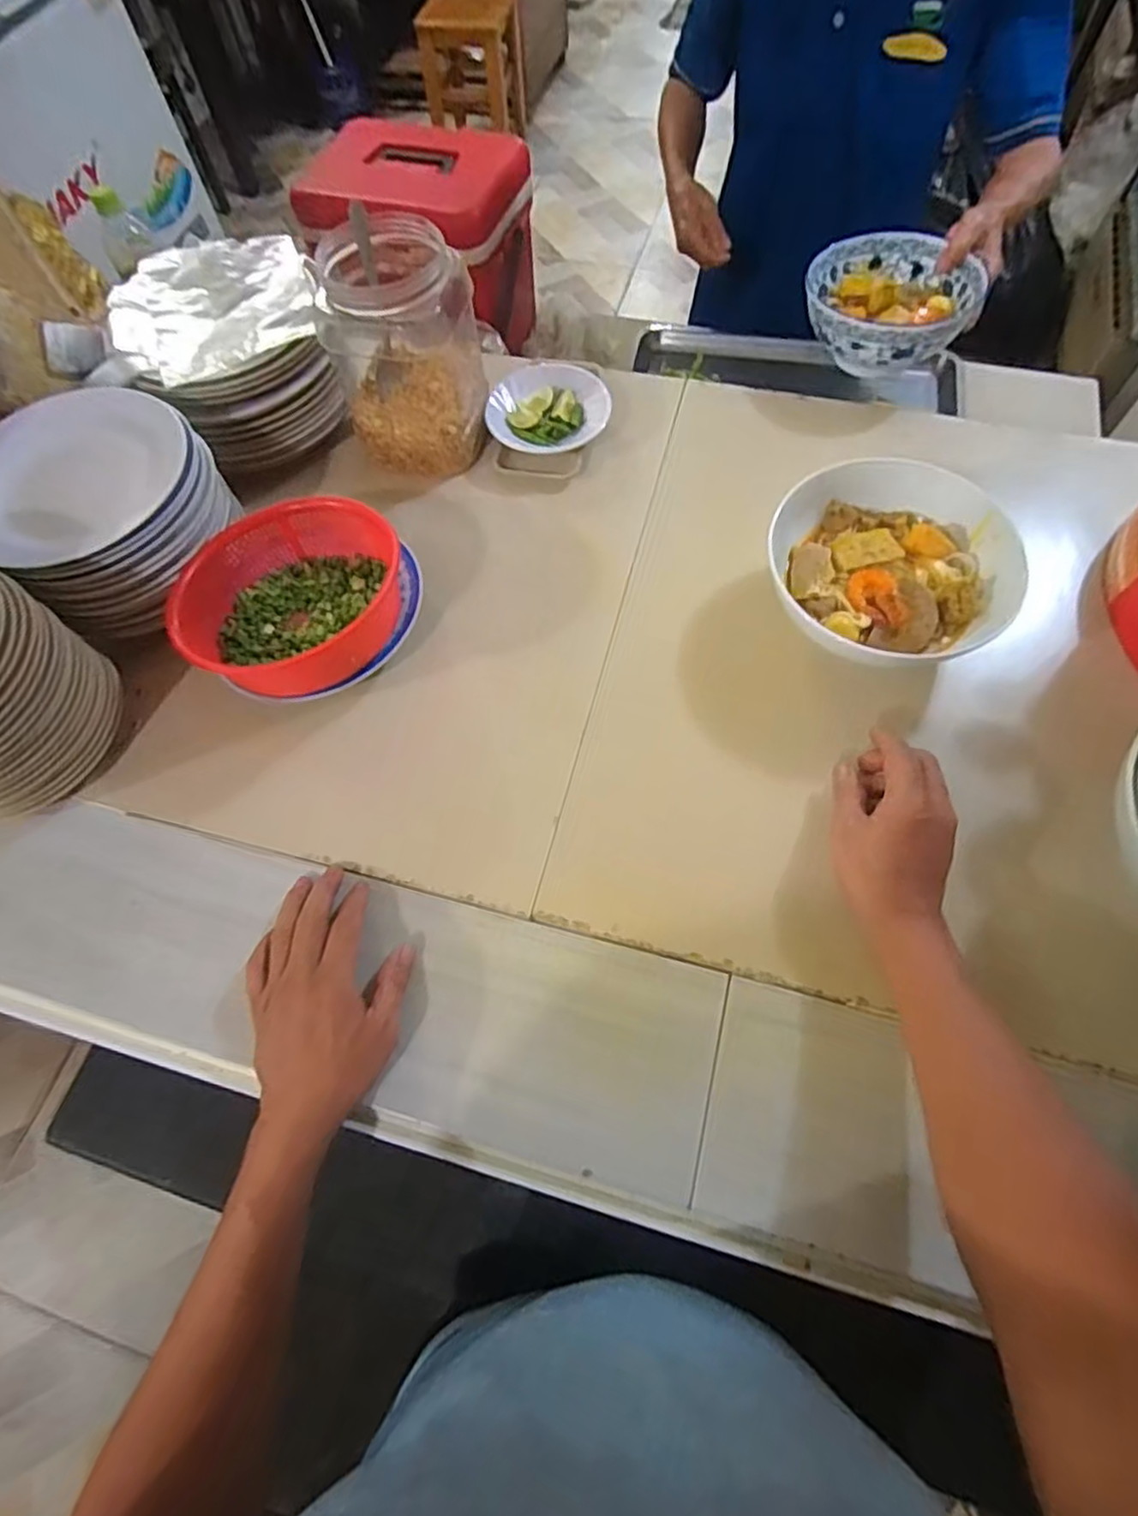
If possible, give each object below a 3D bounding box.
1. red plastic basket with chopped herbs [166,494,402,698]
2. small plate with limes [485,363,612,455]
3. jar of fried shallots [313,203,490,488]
[{"bbox_3d":[-0.234,-0.132,0.593,0.189,0.092,0.184,-11,65,-2],"label":"red plastic basket with chopped herbs"},{"bbox_3d":[-0.021,-0.364,0.706,0.121,0.029,0.107,-2,66,3],"label":"small plate with limes"},{"bbox_3d":[-0.157,-0.395,0.653,0.137,0.173,0.163,-15,66,-4],"label":"jar of fried shallots"}]

